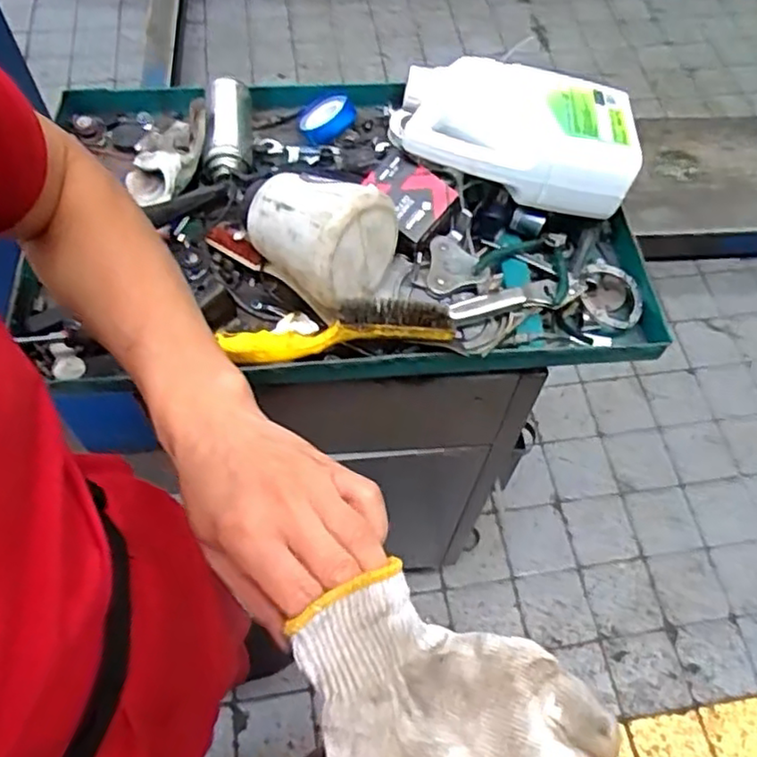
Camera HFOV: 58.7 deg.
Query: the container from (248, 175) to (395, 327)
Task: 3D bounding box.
[{"bbox_3d":[-0.066,-0.150,0.696,0.142,0.119,0.112,32,64,15],"label":"container"}]

